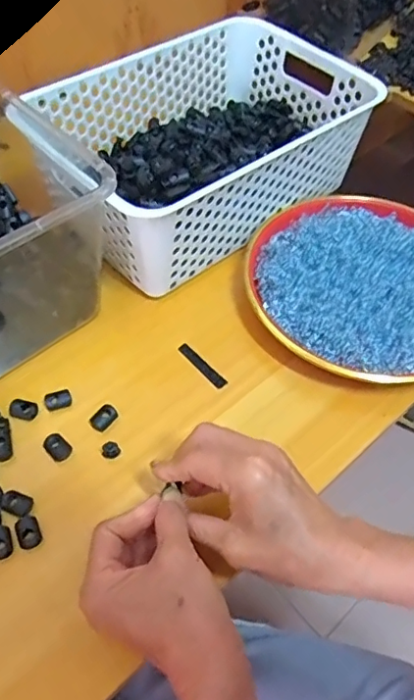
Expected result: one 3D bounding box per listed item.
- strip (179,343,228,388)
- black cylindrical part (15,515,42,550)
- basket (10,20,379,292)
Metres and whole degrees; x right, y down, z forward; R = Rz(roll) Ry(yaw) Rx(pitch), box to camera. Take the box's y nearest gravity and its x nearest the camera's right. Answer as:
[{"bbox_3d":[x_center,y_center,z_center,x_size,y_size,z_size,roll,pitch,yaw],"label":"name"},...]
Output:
[{"bbox_3d":[-0.004,0.012,0.463,0.011,0.004,0.052,-35,64,-23],"label":"strip"},{"bbox_3d":[-0.121,0.123,0.374,0.015,0.009,0.022,-18,58,-14],"label":"black cylindrical part"},{"bbox_3d":[-0.006,-0.199,0.545,0.302,0.107,0.200,-34,63,-23],"label":"basket"}]

